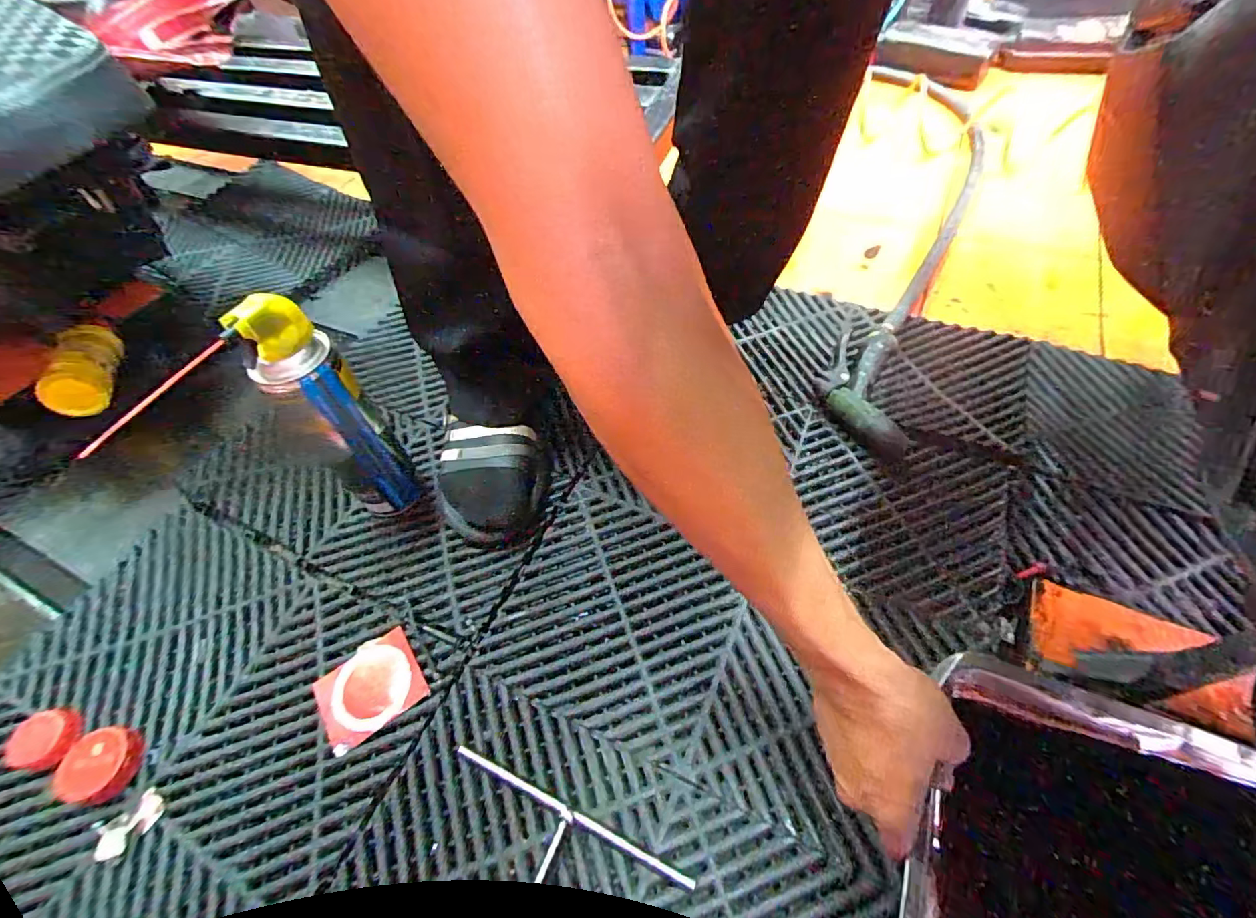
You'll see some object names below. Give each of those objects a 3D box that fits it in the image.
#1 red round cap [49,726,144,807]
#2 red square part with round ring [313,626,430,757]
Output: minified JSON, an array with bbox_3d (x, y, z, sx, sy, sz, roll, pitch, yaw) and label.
[{"bbox_3d":[-0.425,0.246,0.427,0.055,0.016,0.052,-2,55,3],"label":"red round cap"},{"bbox_3d":[-0.225,0.198,0.461,0.084,0.004,0.071,-31,59,-16],"label":"red square part with round ring"}]

